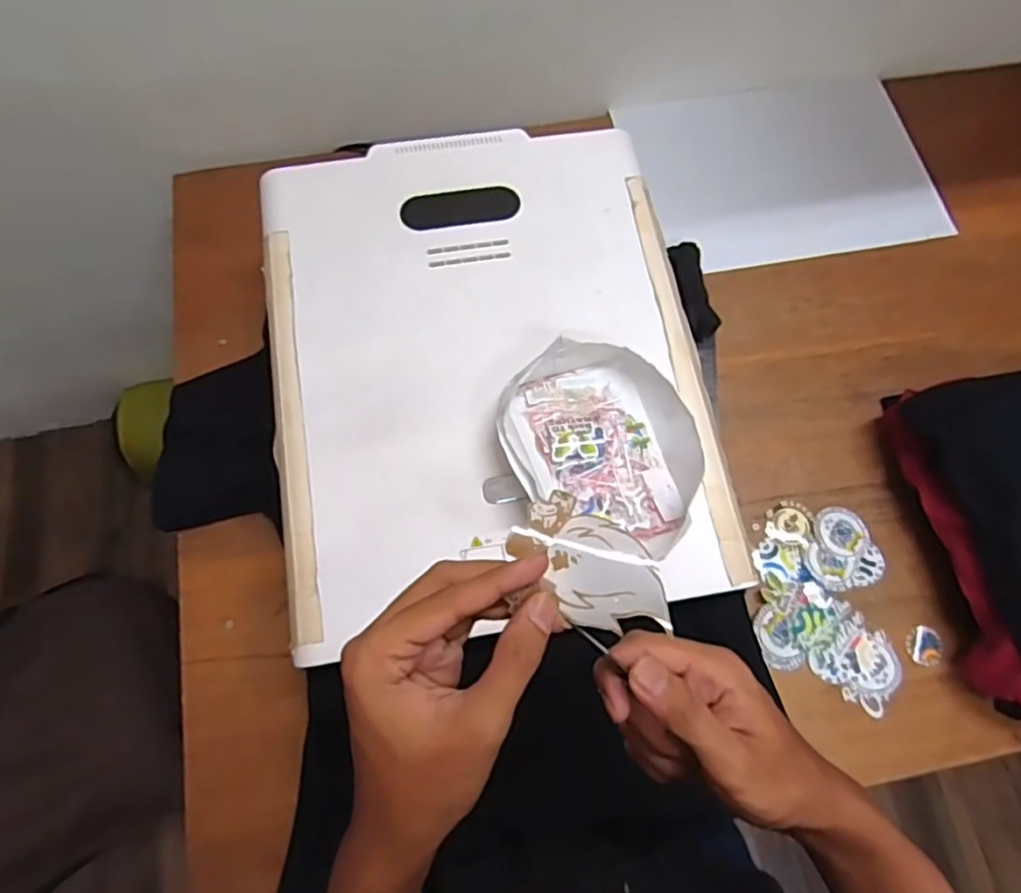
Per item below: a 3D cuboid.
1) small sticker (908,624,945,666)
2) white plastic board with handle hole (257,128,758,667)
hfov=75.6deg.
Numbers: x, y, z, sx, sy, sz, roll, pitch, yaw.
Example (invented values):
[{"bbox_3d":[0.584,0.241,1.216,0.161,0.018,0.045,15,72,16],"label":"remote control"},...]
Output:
[{"bbox_3d":[0.447,0.215,0.706,0.035,0.004,0.040,36,72,10],"label":"small sticker"},{"bbox_3d":[-0.026,-0.090,0.626,0.395,0.030,0.493,-9,70,-5],"label":"white plastic board with handle hole"}]

